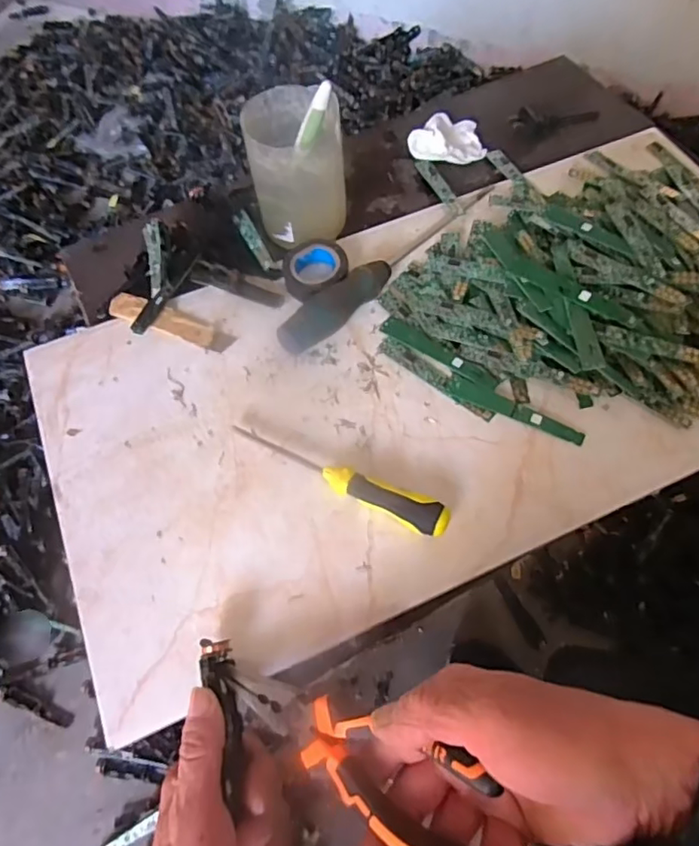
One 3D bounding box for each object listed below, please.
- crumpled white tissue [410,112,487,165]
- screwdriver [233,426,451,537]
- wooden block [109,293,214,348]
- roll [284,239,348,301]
[{"bbox_3d":[0.092,-0.270,0.545,0.069,0.025,0.048,-10,61,-4],"label":"crumpled white tissue"},{"bbox_3d":[-0.010,0.036,0.371,0.152,0.018,0.021,21,63,13],"label":"screwdriver"},{"bbox_3d":[-0.147,-0.083,0.452,0.088,0.011,0.022,18,62,11],"label":"wooden block"},{"bbox_3d":[-0.029,-0.123,0.460,0.047,0.023,0.056,30,65,17],"label":"roll"}]

